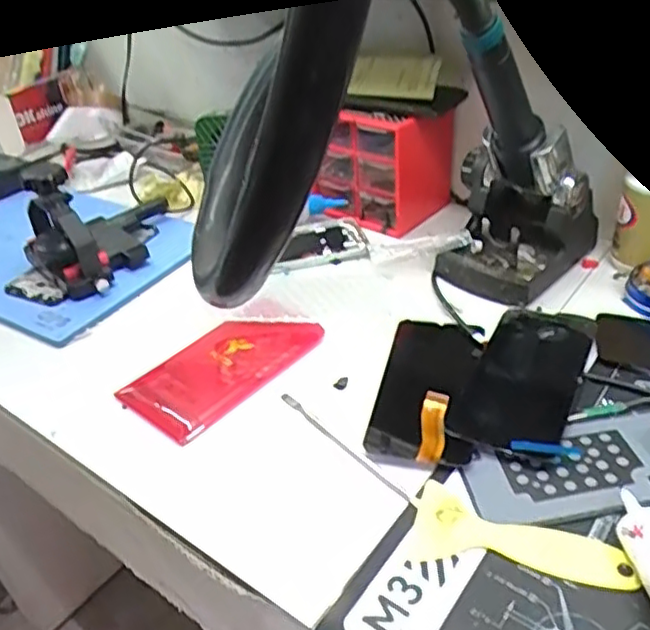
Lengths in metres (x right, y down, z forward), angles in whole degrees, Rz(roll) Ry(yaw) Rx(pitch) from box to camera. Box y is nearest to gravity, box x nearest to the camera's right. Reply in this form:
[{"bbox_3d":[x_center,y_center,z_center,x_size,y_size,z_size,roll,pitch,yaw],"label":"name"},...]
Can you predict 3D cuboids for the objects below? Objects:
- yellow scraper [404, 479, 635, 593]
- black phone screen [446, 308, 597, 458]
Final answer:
[{"bbox_3d":[0.111,0.127,0.370,0.119,0.004,0.050,6,37,16],"label":"yellow scraper"},{"bbox_3d":[0.151,0.043,0.482,0.081,0.012,0.161,11,39,22],"label":"black phone screen"}]

